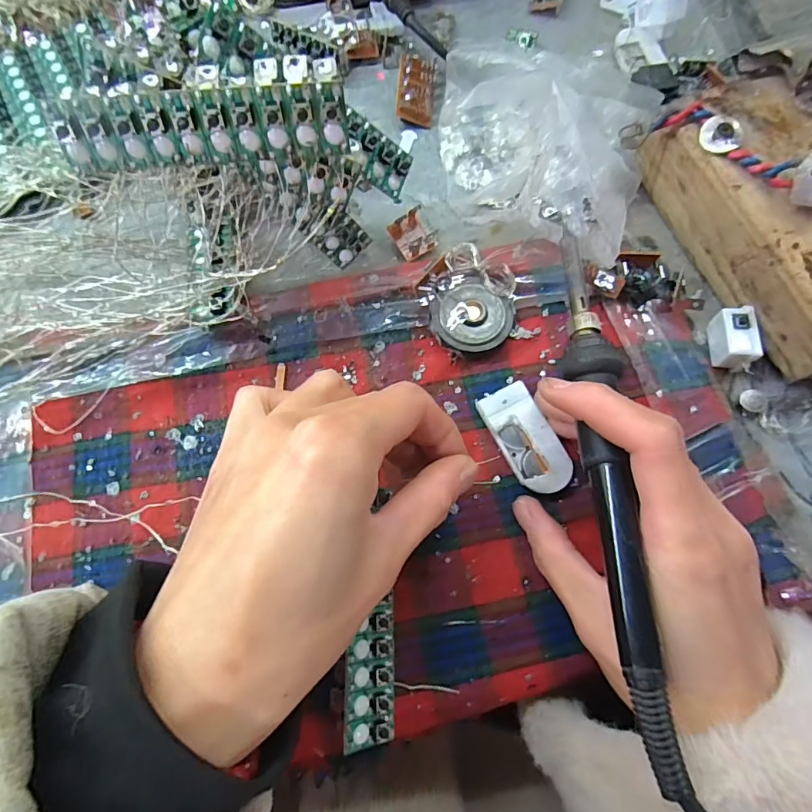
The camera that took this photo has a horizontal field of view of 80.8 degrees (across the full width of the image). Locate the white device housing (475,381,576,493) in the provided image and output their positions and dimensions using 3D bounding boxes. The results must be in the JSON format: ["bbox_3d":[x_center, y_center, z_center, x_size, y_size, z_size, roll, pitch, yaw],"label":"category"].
[{"bbox_3d":[0.054,0.015,0.214,0.023,0.008,0.050,-28,74,-8],"label":"white device housing"}]

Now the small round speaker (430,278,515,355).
[{"bbox_3d":[0.032,-0.043,0.231,0.038,0.012,0.036,0,73,0],"label":"small round speaker"}]

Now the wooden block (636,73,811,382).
[{"bbox_3d":[0.185,-0.088,0.228,0.083,0.037,0.136,-18,74,-5],"label":"wooden block"}]

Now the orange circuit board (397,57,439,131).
[{"bbox_3d":[0.007,-0.181,0.273,0.022,0.014,0.039,4,95,-16],"label":"orange circuit board"}]

